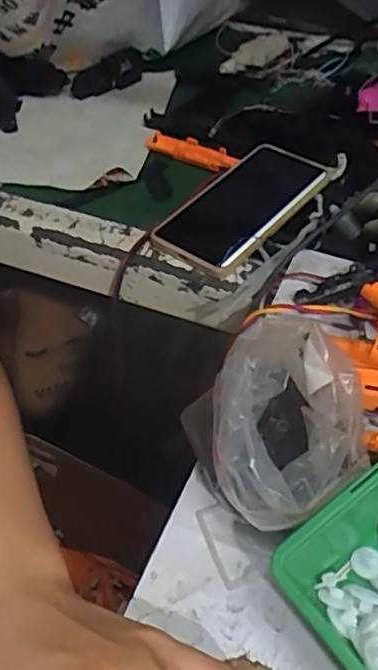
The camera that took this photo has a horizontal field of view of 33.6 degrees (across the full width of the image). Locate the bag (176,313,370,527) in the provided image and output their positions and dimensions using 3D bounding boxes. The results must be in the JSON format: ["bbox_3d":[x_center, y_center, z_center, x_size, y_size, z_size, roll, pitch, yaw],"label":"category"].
[{"bbox_3d":[0.043,0.052,0.324,0.082,0.081,0.088,-32,54,-29],"label":"bag"}]

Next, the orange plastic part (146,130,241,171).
[{"bbox_3d":[0.003,-0.187,0.638,0.102,0.016,0.019,22,49,20],"label":"orange plastic part"}]

